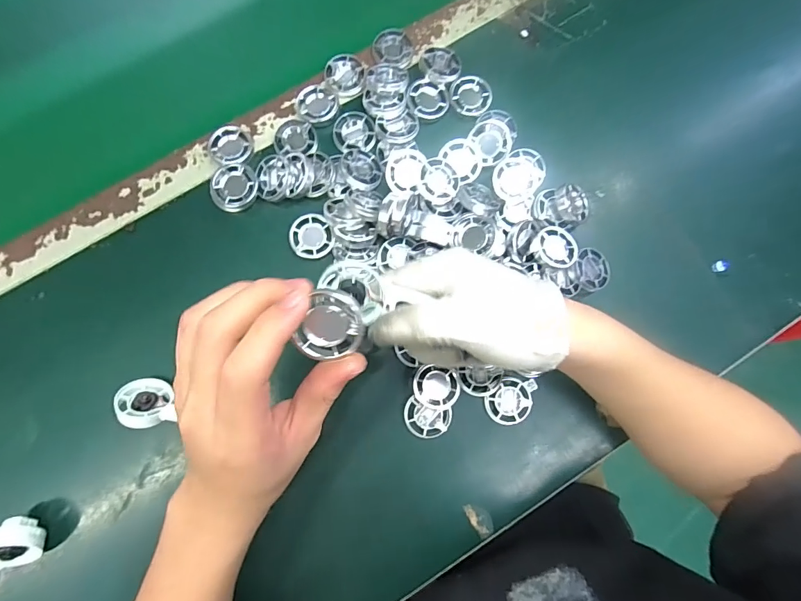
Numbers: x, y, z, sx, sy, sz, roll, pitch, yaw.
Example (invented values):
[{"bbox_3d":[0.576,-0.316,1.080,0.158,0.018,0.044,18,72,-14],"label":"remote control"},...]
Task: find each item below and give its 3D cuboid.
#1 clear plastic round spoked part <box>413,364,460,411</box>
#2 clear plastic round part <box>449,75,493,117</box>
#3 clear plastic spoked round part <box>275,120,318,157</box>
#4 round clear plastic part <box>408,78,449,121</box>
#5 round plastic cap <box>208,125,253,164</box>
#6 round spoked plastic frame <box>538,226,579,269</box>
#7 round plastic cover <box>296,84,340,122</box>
[{"bbox_3d":[0.030,0.074,0.350,0.039,0.011,0.035,13,82,-1],"label":"clear plastic round spoked part"},{"bbox_3d":[0.066,-0.191,0.387,0.037,0.005,0.035,0,101,-2],"label":"clear plastic round part"},{"bbox_3d":[-0.095,-0.147,0.381,0.036,0.016,0.033,0,81,-2],"label":"clear plastic spoked round part"},{"bbox_3d":[0.026,-0.187,0.388,0.036,0.014,0.038,0,83,-3],"label":"round clear plastic part"},{"bbox_3d":[-0.155,-0.142,0.379,0.039,0.013,0.039,0,83,-3],"label":"round plastic cap"},{"bbox_3d":[0.136,-0.046,0.362,0.034,0.014,0.038,-34,86,-6],"label":"round spoked plastic frame"},{"bbox_3d":[-0.078,-0.184,0.388,0.038,0.012,0.041,0,83,-3],"label":"round plastic cover"}]

